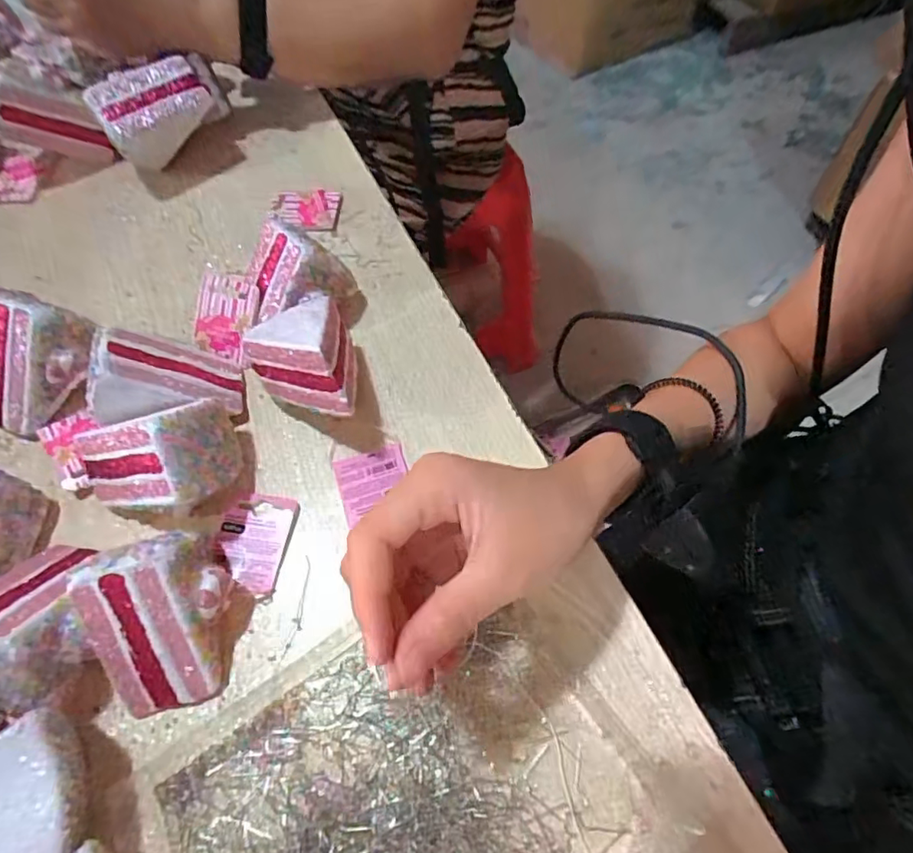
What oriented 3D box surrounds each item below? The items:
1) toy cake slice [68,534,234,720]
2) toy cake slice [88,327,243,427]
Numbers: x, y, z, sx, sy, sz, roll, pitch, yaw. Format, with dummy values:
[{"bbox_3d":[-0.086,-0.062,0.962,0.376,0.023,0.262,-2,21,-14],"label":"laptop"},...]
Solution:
[{"bbox_3d":[-0.153,0.098,0.293,0.066,0.062,0.081,-17,62,-9],"label":"toy cake slice"},{"bbox_3d":[-0.189,-0.032,0.366,0.079,0.065,0.048,-16,62,-8],"label":"toy cake slice"}]

